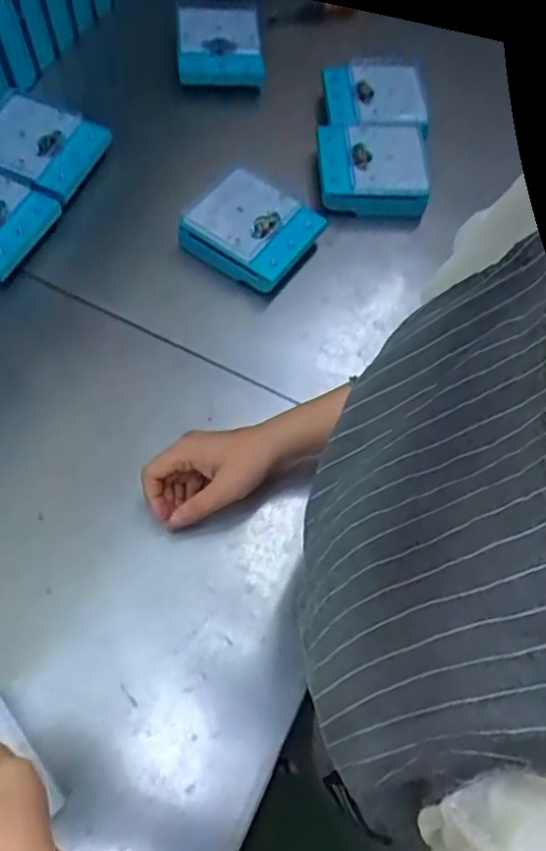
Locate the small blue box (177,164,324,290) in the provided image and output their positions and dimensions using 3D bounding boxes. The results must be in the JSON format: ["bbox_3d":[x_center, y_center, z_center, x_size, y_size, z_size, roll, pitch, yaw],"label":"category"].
[{"bbox_3d":[-0.020,-0.195,0.609,0.112,0.032,0.100,29,70,13],"label":"small blue box"}]

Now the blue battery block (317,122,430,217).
[{"bbox_3d":[0.106,-0.275,0.657,0.112,0.029,0.107,-3,66,0],"label":"blue battery block"}]

